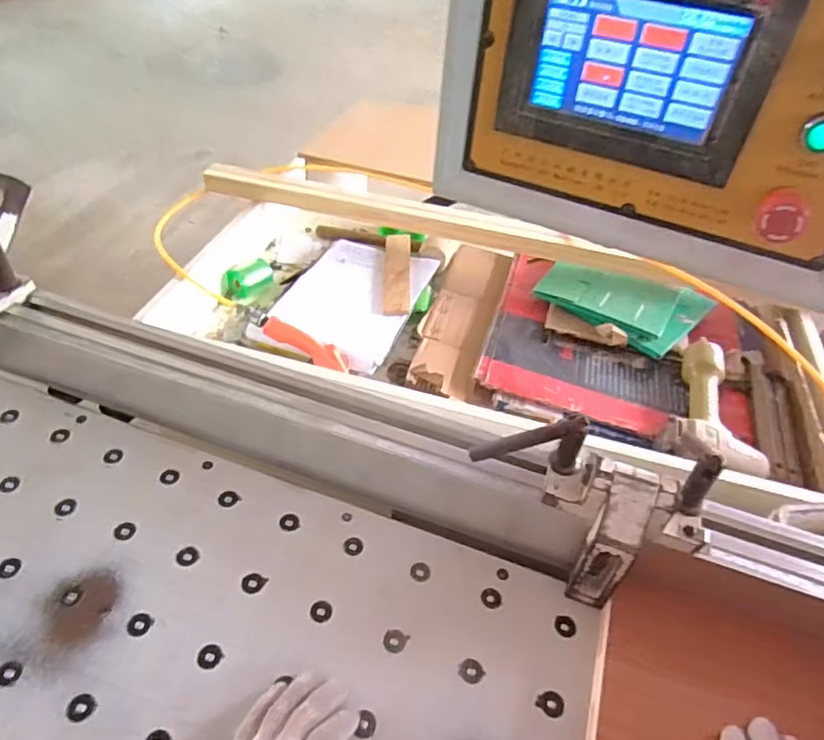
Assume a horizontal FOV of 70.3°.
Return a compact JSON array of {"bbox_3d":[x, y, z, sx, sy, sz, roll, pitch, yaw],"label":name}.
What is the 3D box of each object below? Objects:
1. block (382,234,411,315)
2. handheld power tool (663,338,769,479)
[{"bbox_3d":[-0.026,-0.177,1.068,0.047,0.021,0.238,2,42,-2],"label":"block"},{"bbox_3d":[0.440,0.055,0.838,0.130,0.051,0.257,21,46,15],"label":"handheld power tool"}]

